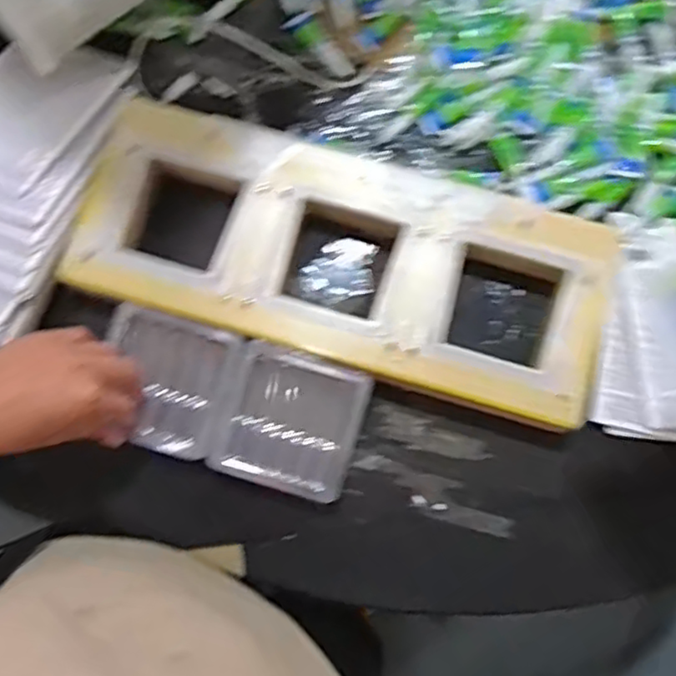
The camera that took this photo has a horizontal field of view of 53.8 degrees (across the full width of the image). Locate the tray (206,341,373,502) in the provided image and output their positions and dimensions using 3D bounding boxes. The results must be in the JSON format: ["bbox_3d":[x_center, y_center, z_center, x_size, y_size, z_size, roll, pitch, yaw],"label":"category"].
[{"bbox_3d":[-0.035,0.066,0.522,0.102,0.017,0.102,17,78,4],"label":"tray"}]

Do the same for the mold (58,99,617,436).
[{"bbox_3d":[0.003,-0.062,0.541,0.426,0.029,0.169,18,78,4],"label":"mold"}]

